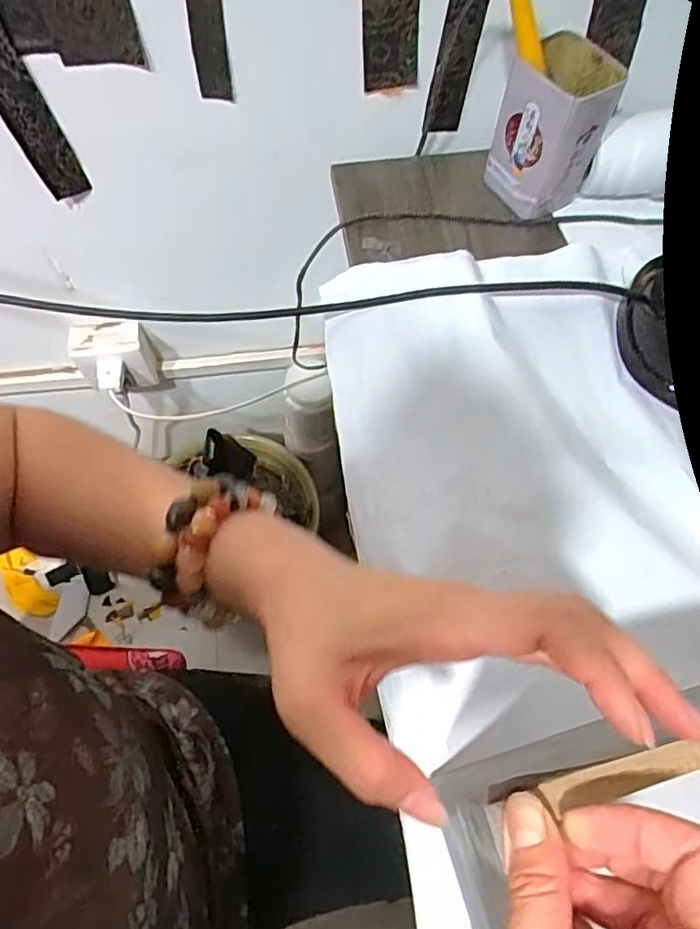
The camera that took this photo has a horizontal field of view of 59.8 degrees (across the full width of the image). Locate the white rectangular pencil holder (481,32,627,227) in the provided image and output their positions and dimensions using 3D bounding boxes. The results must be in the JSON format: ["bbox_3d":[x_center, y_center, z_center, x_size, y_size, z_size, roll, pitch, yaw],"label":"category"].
[{"bbox_3d":[0.169,-0.280,0.509,0.074,0.114,0.075,-42,71,-16],"label":"white rectangular pencil holder"}]

